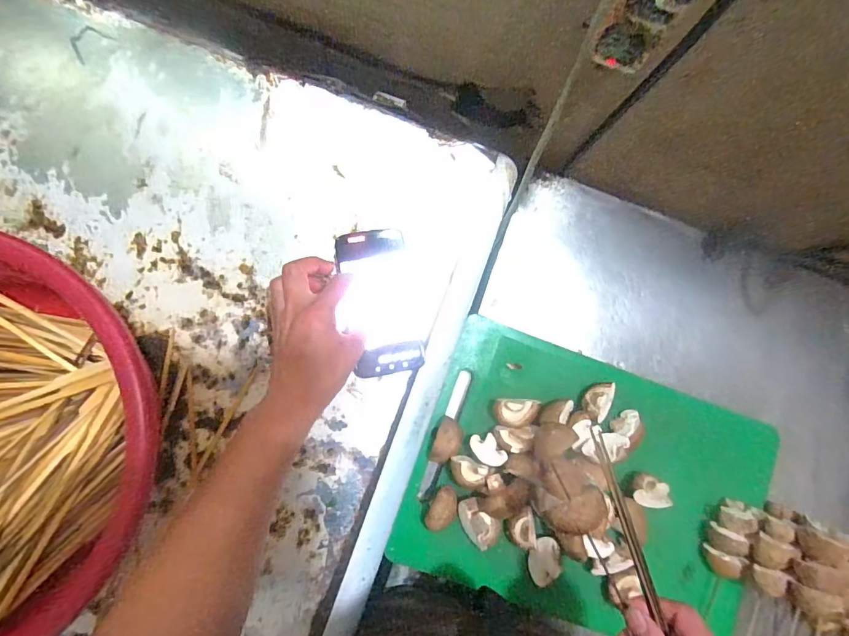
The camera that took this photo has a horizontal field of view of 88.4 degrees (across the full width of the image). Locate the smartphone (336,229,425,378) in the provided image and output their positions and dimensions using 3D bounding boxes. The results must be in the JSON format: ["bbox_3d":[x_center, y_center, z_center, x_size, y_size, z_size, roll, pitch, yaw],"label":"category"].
[{"bbox_3d":[-0.051,-0.018,0.489,0.080,0.011,0.159,-11,85,-6],"label":"smartphone"}]

